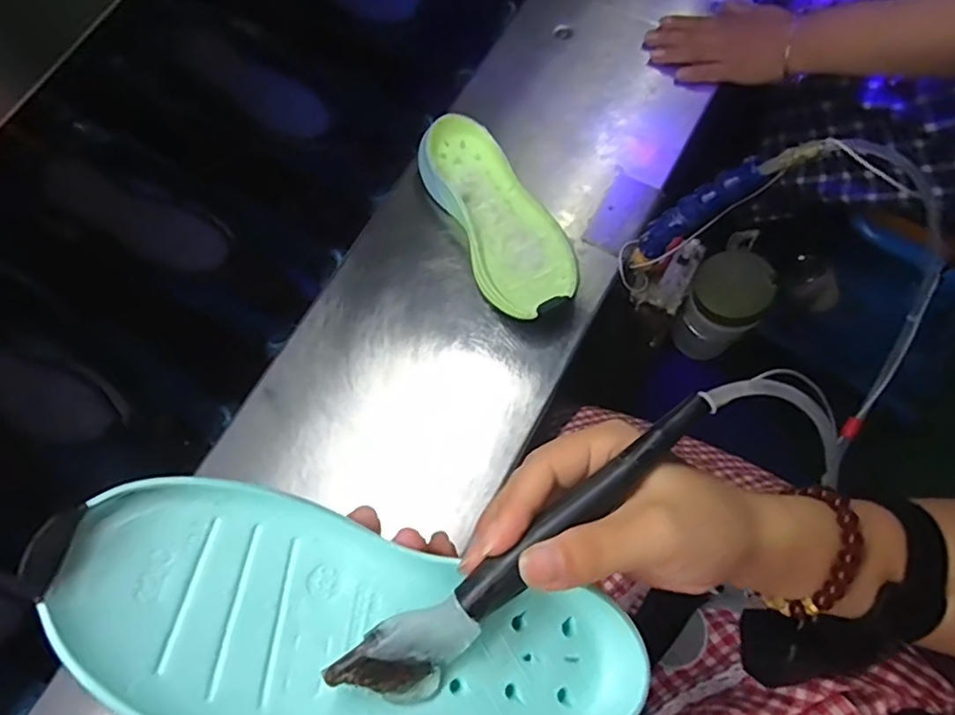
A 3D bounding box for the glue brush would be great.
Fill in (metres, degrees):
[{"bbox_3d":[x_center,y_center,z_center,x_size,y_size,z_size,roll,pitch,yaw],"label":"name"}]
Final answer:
[{"bbox_3d":[0.025,0.073,0.231,0.169,0.029,0.028,-37,75,-8],"label":"glue brush"}]

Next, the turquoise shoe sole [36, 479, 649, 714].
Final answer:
[{"bbox_3d":[-0.040,0.106,0.225,0.206,0.028,0.079,18,72,-12],"label":"turquoise shoe sole"}]

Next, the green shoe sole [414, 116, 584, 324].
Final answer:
[{"bbox_3d":[0.019,-0.132,0.570,0.086,0.043,0.211,-25,73,-8],"label":"green shoe sole"}]

